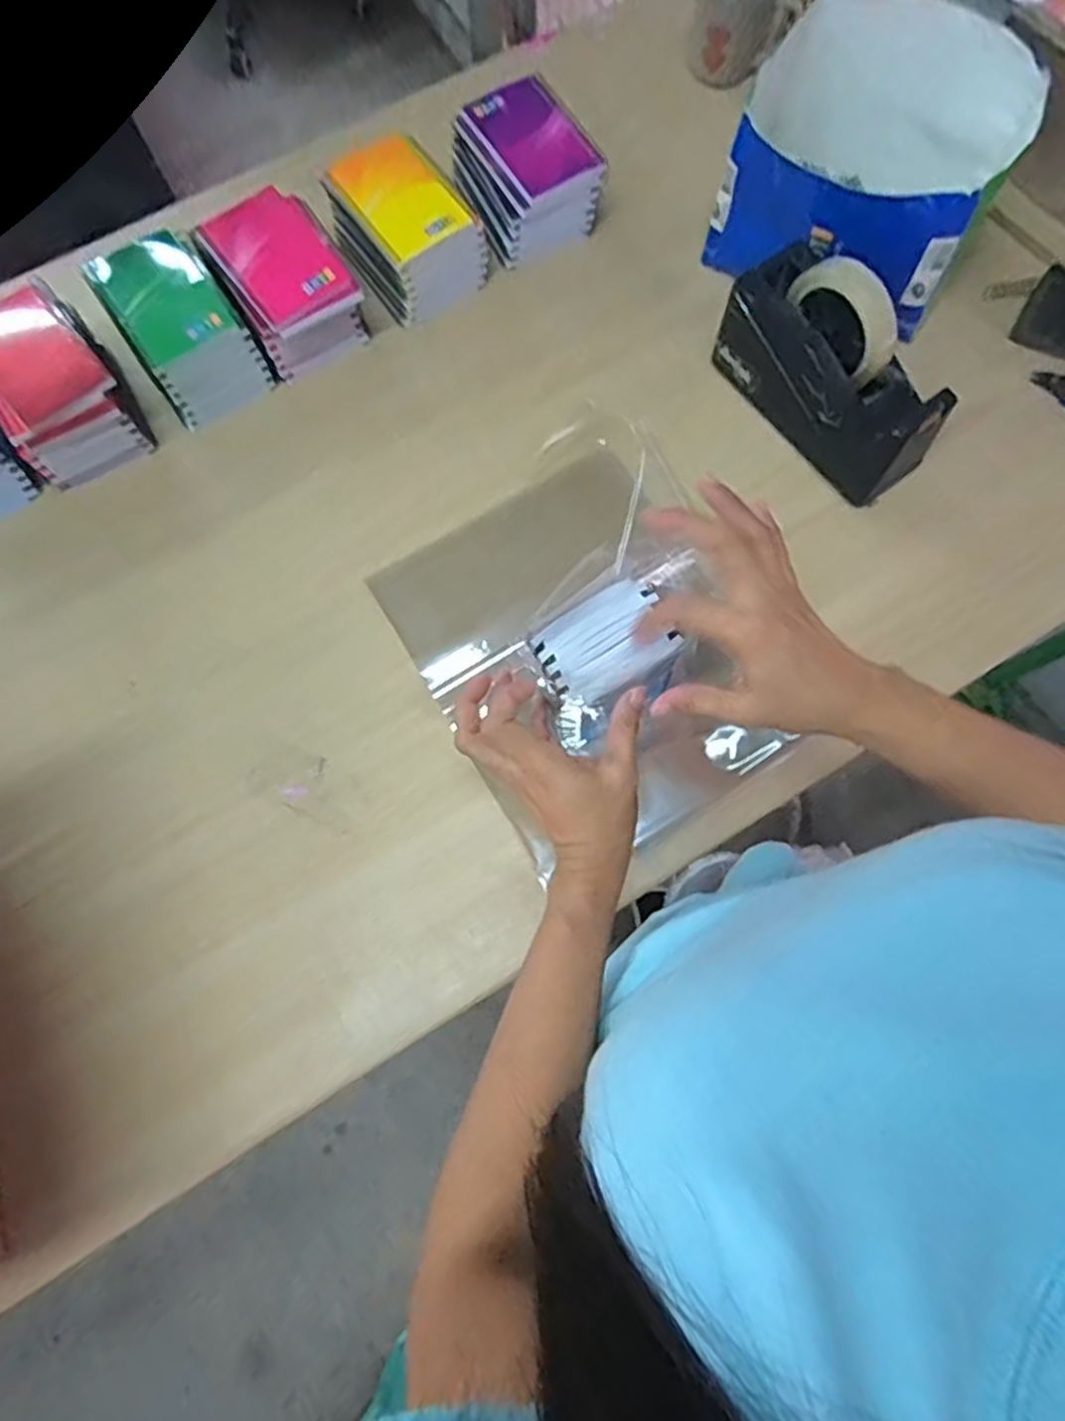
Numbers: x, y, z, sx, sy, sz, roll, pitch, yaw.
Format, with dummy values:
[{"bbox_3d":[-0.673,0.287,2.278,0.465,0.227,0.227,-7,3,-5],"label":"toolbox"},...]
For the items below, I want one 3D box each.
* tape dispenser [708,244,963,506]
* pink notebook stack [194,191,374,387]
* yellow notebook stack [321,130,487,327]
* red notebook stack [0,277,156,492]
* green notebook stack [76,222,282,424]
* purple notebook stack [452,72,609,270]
[{"bbox_3d":[0.254,-0.288,0.594,0.079,0.124,0.204,-33,77,-7],"label":"tape dispenser"},{"bbox_3d":[-0.221,-0.387,0.639,0.099,0.096,0.119,-32,76,-7],"label":"pink notebook stack"},{"bbox_3d":[-0.118,-0.453,0.664,0.101,0.072,0.136,-35,77,-7],"label":"yellow notebook stack"},{"bbox_3d":[-0.418,-0.279,0.621,0.108,0.084,0.128,-38,77,-8],"label":"red notebook stack"},{"bbox_3d":[-0.321,-0.355,0.645,0.098,0.074,0.147,-33,77,-7],"label":"green notebook stack"},{"bbox_3d":[-0.008,-0.524,0.684,0.109,0.071,0.133,-25,76,-5],"label":"purple notebook stack"}]

